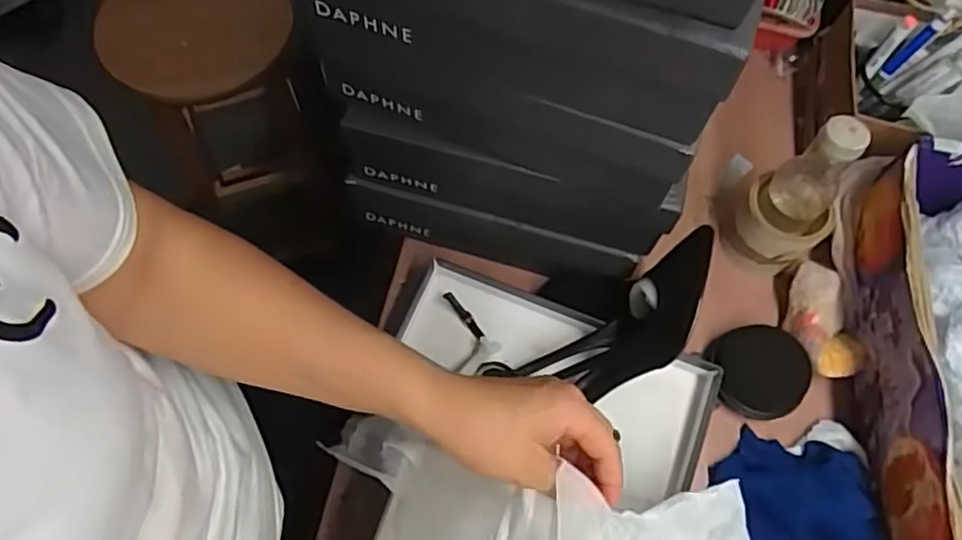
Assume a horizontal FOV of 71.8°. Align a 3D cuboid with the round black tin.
[{"bbox_3d":[0.279,0.101,0.661,0.086,0.029,0.086,-9,66,-7],"label":"round black tin"}]

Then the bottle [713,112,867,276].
[{"bbox_3d":[0.313,-0.074,0.662,0.088,0.186,0.088,8,65,1],"label":"bottle"}]

